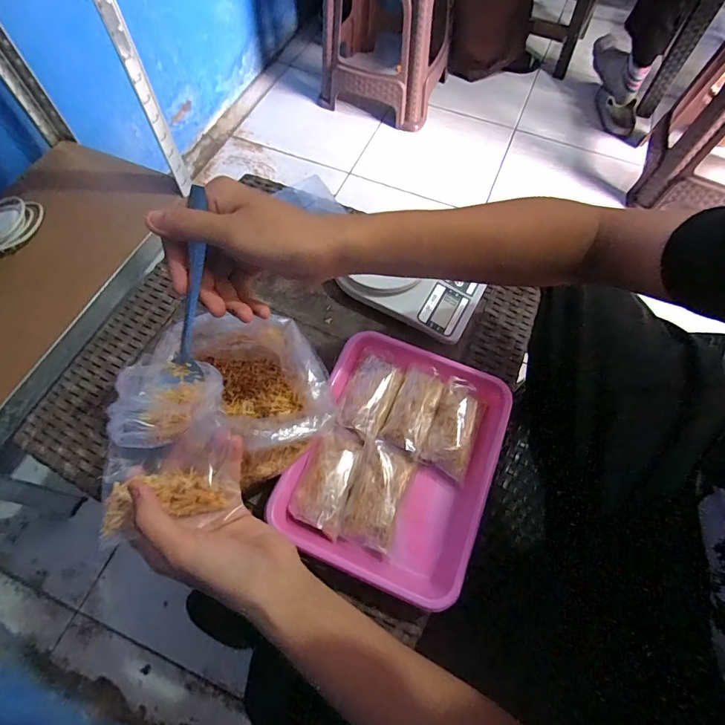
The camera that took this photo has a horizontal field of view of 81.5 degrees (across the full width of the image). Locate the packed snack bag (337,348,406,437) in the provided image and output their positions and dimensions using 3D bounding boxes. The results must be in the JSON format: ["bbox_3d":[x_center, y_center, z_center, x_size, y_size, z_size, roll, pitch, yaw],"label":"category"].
[{"bbox_3d":[0.010,0.029,0.436,0.049,0.014,0.088,21,65,7],"label":"packed snack bag"}]

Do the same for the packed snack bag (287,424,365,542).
[{"bbox_3d":[-0.033,0.105,0.394,0.047,0.014,0.094,16,65,5],"label":"packed snack bag"}]

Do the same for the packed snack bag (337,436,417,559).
[{"bbox_3d":[0.013,0.124,0.396,0.049,0.026,0.093,19,65,6],"label":"packed snack bag"}]

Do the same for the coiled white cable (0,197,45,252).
[{"bbox_3d":[-0.595,-0.224,0.708,0.092,0.040,0.109,0,65,-3],"label":"coiled white cable"}]

